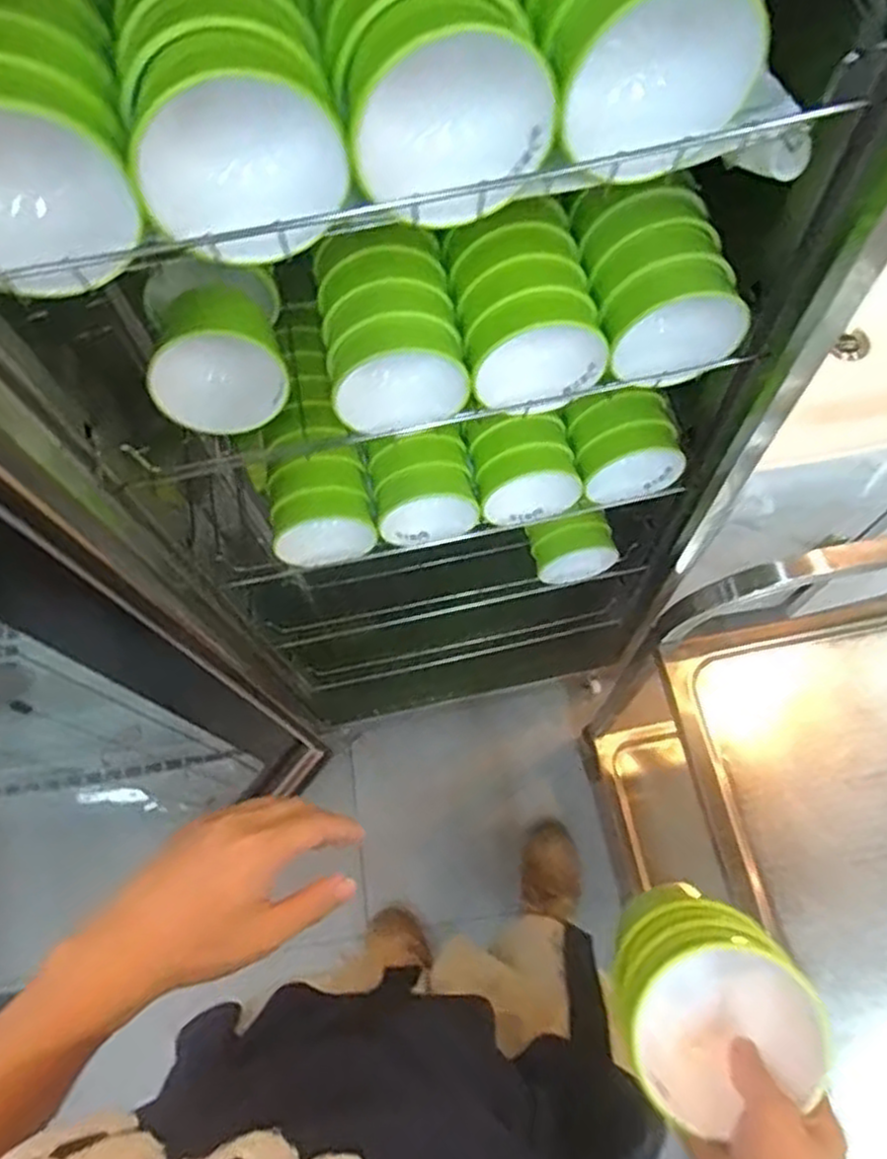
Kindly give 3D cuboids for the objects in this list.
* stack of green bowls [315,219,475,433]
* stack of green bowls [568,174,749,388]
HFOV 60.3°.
[{"bbox_3d":[-0.047,-0.222,0.649,0.107,0.101,0.148,-10,68,-1],"label":"stack of green bowls"},{"bbox_3d":[0.173,-0.254,0.634,0.103,0.098,0.153,-14,68,-3],"label":"stack of green bowls"}]

